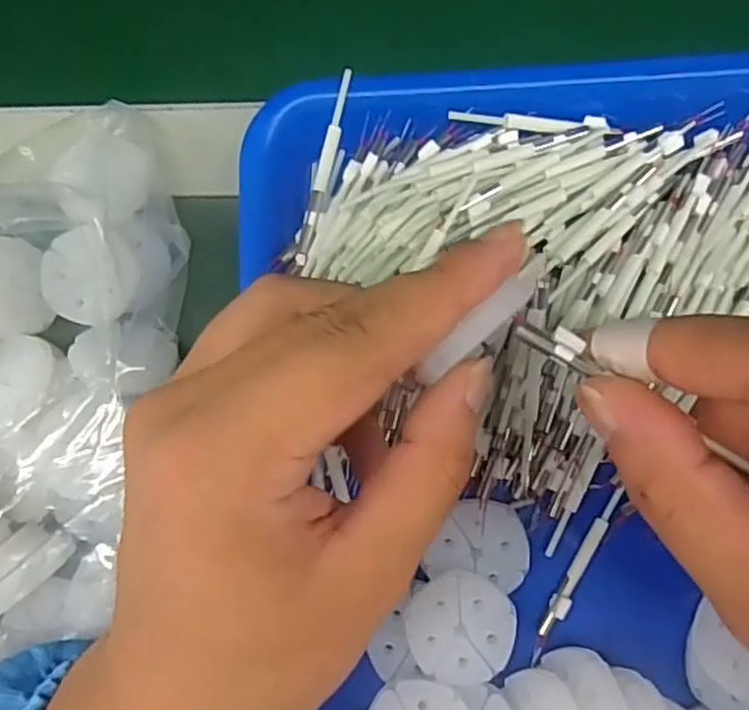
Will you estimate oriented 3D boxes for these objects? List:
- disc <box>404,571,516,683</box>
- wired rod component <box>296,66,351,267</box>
[{"bbox_3d":[0.031,0.096,0.244,0.038,0.004,0.037,0,85,5],"label":"disc"},{"bbox_3d":[-0.018,-0.068,0.250,0.005,0.007,0.070,14,87,6],"label":"wired rod component"}]

